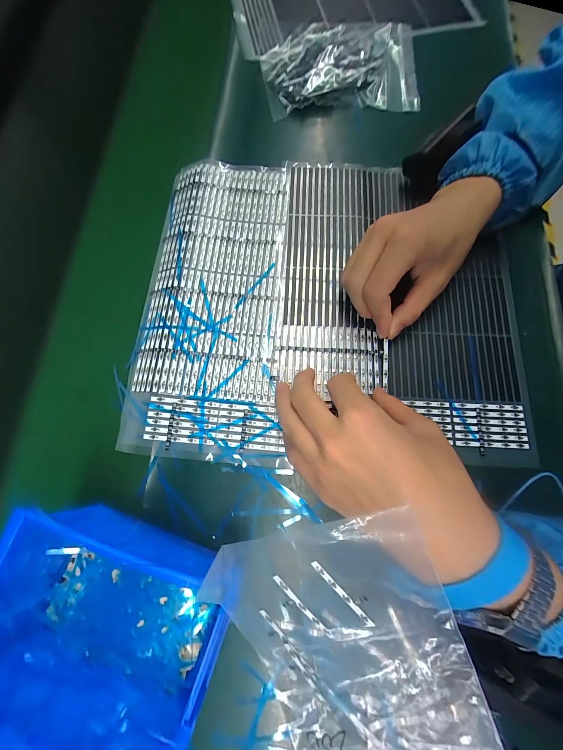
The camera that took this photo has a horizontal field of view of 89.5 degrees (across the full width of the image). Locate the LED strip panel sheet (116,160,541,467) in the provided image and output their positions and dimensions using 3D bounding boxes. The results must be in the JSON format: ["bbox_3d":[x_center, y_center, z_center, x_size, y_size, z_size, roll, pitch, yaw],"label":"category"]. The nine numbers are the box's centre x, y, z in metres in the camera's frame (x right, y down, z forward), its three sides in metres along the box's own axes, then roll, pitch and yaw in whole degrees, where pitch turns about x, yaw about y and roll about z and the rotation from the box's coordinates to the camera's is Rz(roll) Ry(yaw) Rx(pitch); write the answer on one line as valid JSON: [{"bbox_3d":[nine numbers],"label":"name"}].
[{"bbox_3d":[0.051,-0.073,0.278,0.368,0.012,0.309,4,76,0],"label":"LED strip panel sheet"}]

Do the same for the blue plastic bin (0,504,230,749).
[{"bbox_3d":[-0.109,0.158,0.185,0.143,0.070,0.106,19,78,4],"label":"blue plastic bin"}]

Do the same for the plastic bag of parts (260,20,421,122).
[{"bbox_3d":[0.073,-0.373,0.340,0.187,0.014,0.136,-10,77,-4],"label":"plastic bag of parts"}]

